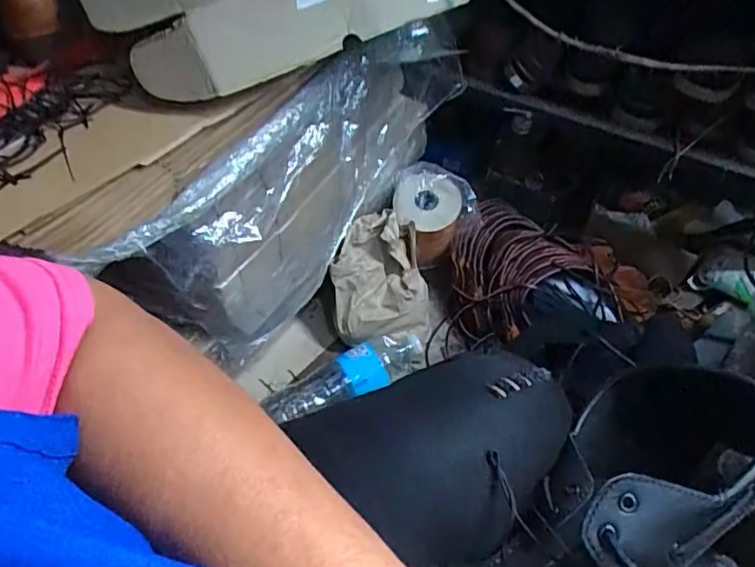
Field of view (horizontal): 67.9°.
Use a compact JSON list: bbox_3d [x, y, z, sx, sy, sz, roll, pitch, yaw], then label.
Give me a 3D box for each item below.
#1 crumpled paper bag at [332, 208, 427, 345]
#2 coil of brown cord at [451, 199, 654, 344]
[{"bbox_3d":[0.000,-0.005,0.817,0.139,0.187,0.038,-10,11,0],"label":"crumpled paper bag"},{"bbox_3d":[0.243,0.004,0.839,0.295,0.090,0.213,32,61,23],"label":"coil of brown cord"}]

